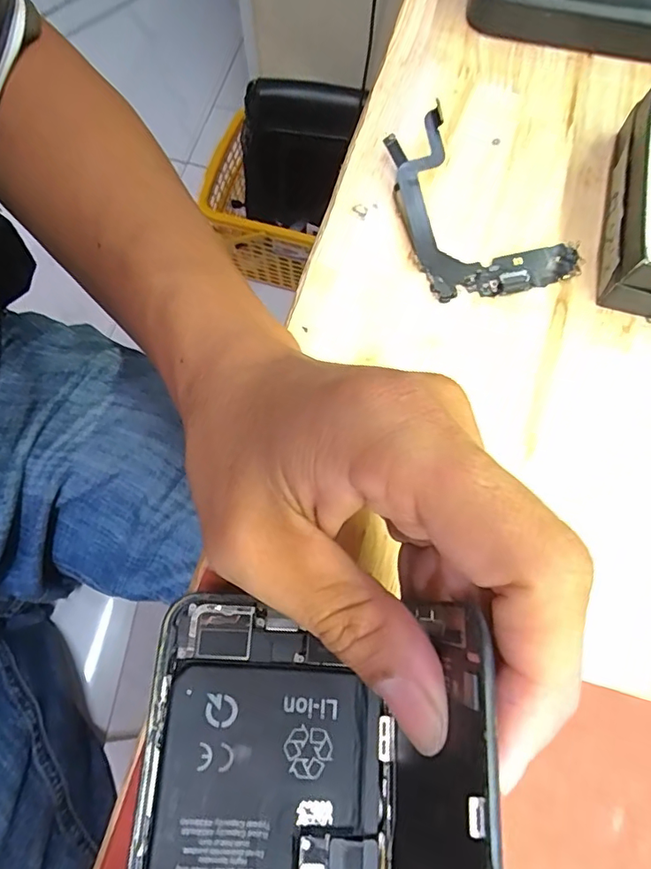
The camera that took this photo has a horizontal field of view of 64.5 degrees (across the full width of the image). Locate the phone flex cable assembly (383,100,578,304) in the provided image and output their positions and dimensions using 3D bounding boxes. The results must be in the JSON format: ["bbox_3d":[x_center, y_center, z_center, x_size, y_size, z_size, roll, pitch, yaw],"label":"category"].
[{"bbox_3d":[0.067,-0.101,0.224,0.065,0.025,0.084,-15,72,-4],"label":"phone flex cable assembly"}]

